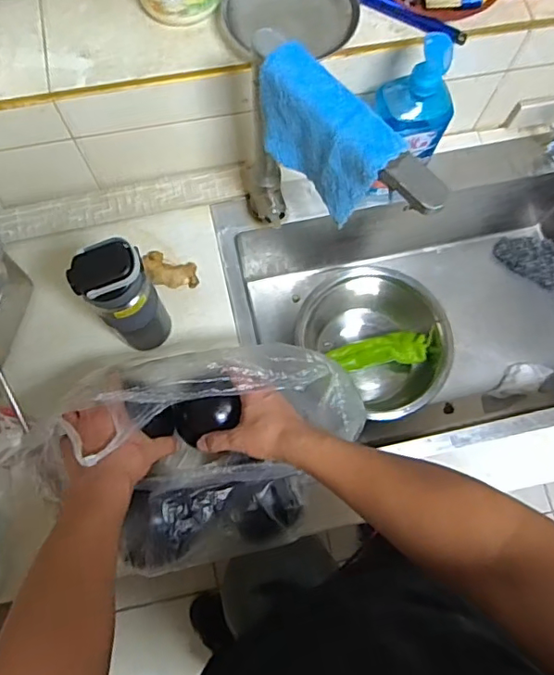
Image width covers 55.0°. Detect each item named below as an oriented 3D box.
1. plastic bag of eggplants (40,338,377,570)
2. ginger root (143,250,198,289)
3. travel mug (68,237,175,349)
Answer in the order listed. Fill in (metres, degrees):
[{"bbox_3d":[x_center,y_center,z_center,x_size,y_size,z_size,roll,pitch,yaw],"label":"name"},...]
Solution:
[{"bbox_3d":[-0.081,0.139,0.630,0.349,0.133,0.238,-5,75,-3],"label":"plastic bag of eggplants"},{"bbox_3d":[-0.156,-0.096,0.771,0.083,0.029,0.053,19,75,4],"label":"ginger root"},{"bbox_3d":[-0.180,-0.046,0.651,0.066,0.221,0.075,32,76,7],"label":"travel mug"}]

